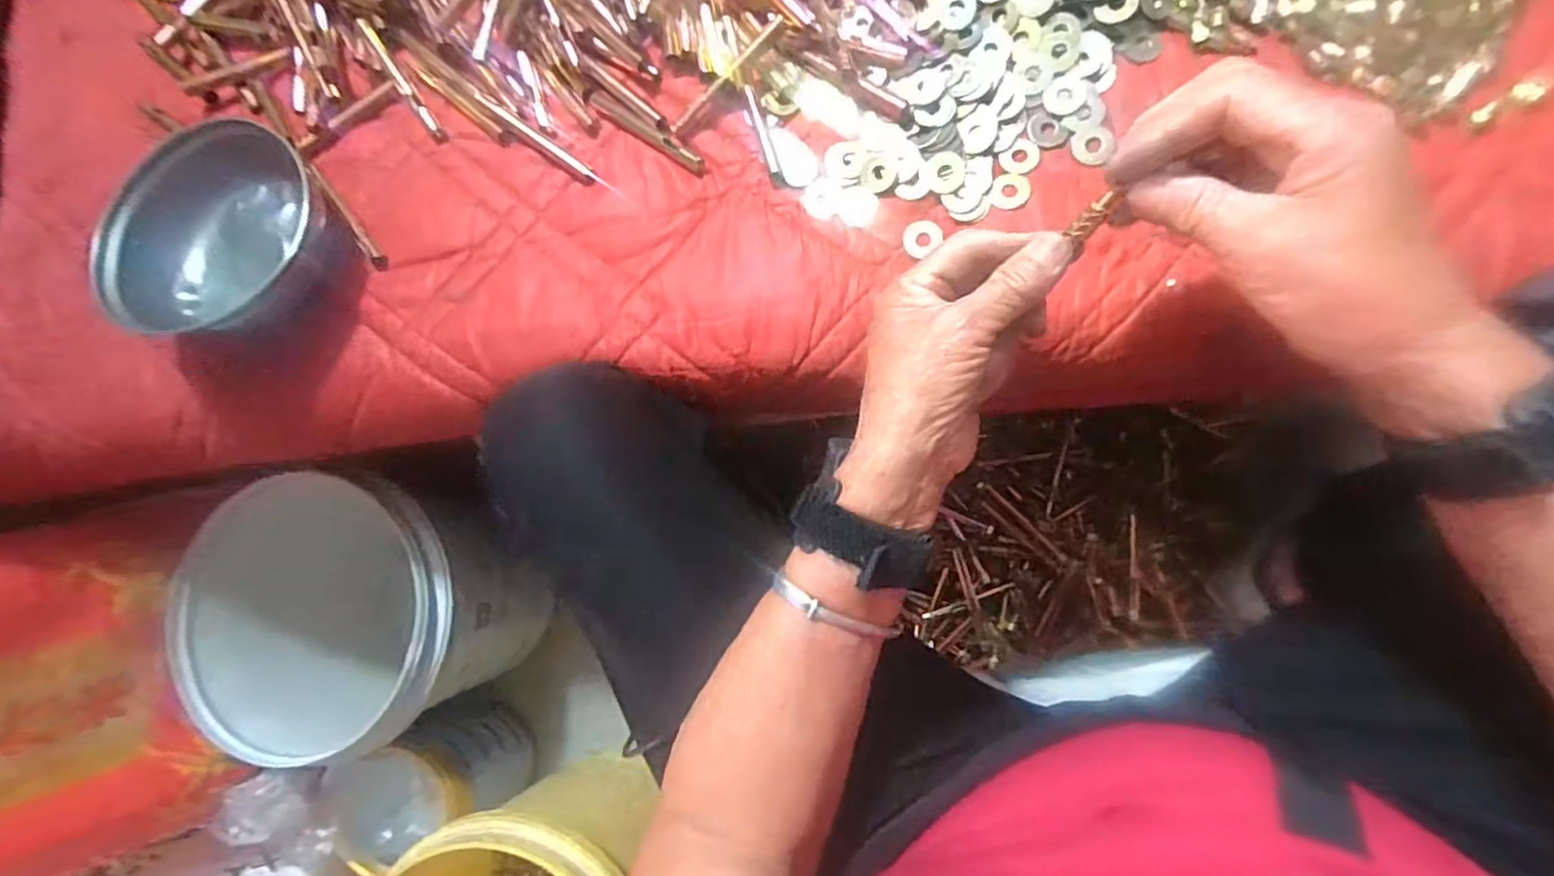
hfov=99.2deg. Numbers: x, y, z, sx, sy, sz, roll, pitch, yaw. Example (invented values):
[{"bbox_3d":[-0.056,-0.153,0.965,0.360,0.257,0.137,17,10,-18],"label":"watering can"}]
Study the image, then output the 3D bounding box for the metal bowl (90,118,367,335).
[{"bbox_3d":[-0.331,-0.126,0.406,0.132,0.063,0.127,-1,82,10],"label":"metal bowl"}]

